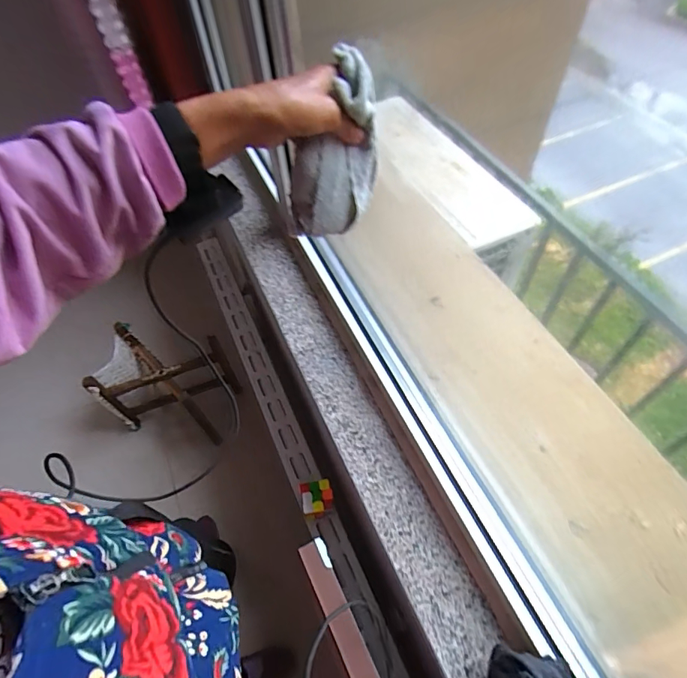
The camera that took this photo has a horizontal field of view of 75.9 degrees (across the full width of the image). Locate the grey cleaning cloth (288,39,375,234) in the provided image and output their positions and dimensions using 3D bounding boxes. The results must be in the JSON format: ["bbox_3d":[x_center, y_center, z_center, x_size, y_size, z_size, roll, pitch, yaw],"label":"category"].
[{"bbox_3d":[-0.005,-0.179,0.426,0.064,0.167,0.065,32,34,23],"label":"grey cleaning cloth"}]

